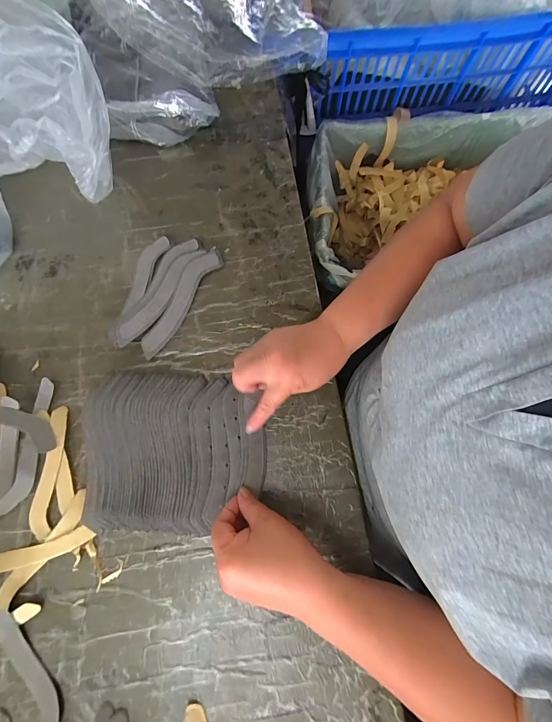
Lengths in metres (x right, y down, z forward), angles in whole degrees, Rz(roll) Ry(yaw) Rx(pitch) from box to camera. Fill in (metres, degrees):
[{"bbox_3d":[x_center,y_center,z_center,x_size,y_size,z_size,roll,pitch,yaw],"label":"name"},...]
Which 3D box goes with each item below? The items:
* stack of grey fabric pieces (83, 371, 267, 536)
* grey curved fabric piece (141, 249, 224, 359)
[{"bbox_3d":[-0.112,0.096,0.368,0.193,0.023,0.165,4,74,1],"label":"stack of grey fabric pieces"},{"bbox_3d":[-0.124,-0.078,0.432,0.037,0.010,0.160,28,76,8],"label":"grey curved fabric piece"}]

